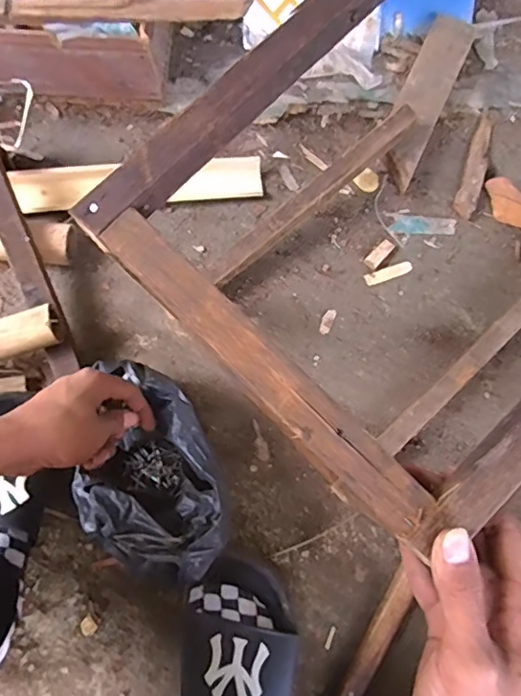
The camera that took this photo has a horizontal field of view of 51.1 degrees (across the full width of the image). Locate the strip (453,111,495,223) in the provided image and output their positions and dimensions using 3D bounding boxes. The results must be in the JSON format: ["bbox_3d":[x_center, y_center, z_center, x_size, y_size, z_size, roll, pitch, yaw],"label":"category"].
[{"bbox_3d":[0.270,-0.233,0.681,0.025,0.019,0.155,18,76,4],"label":"strip"}]

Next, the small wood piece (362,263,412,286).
[{"bbox_3d":[0.154,-0.090,0.652,0.061,0.004,0.015,-19,76,-6],"label":"small wood piece"}]

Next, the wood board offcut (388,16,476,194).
[{"bbox_3d":[0.203,-0.311,0.672,0.057,0.019,0.231,26,81,0],"label":"wood board offcut"}]

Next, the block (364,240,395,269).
[{"bbox_3d":[0.143,-0.113,0.656,0.017,0.005,0.043,43,79,10],"label":"block"}]

